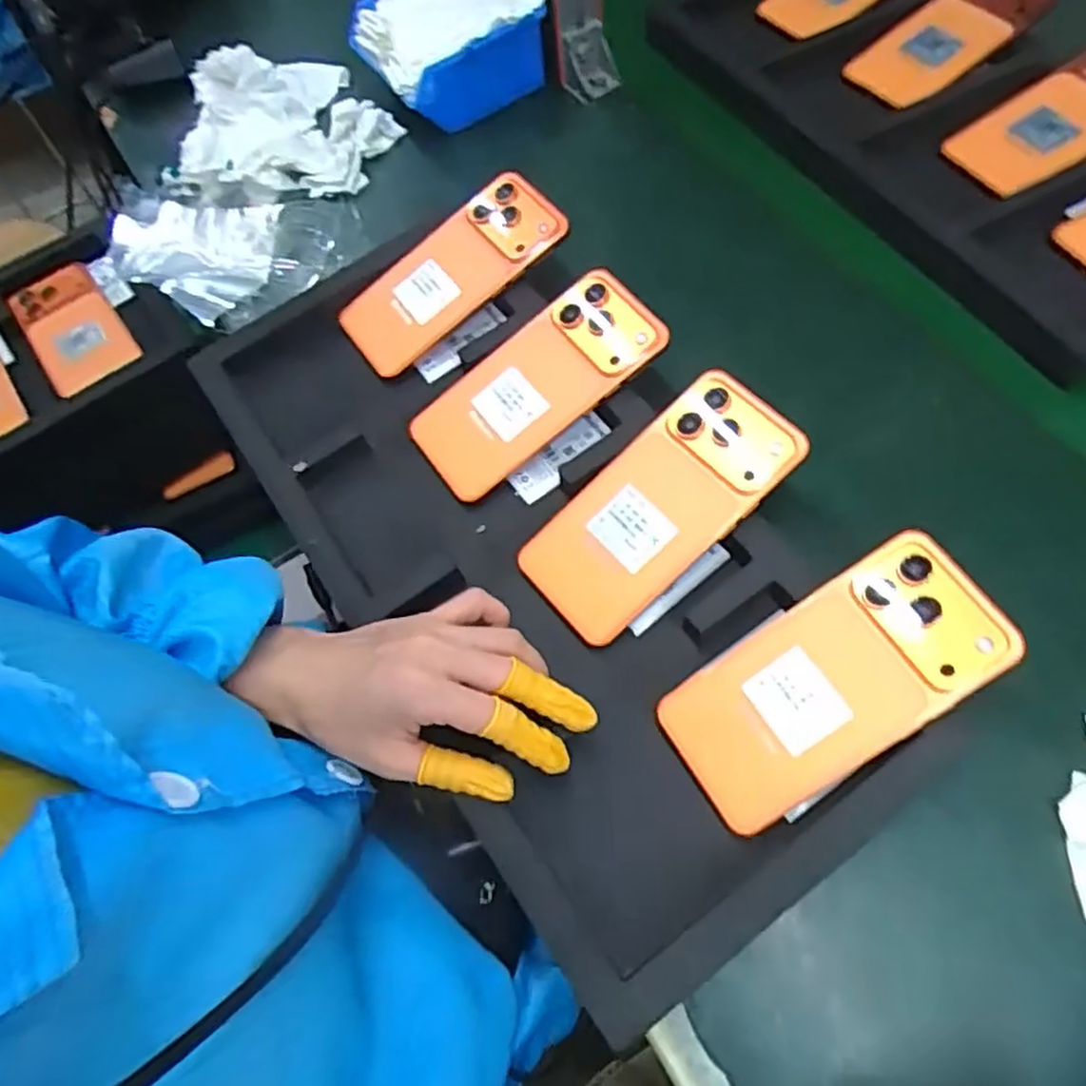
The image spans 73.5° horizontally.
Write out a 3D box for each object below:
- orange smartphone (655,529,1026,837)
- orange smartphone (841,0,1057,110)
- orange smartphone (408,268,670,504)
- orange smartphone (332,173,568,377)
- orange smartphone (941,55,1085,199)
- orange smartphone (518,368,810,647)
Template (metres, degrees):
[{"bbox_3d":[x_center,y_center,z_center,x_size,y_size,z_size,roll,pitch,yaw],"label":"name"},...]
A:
[{"bbox_3d":[0.142,0.068,0.359,0.163,0.006,0.078,-35,66,5],"label":"orange smartphone"},{"bbox_3d":[0.334,-0.414,0.590,0.174,0.017,0.076,-33,66,4],"label":"orange smartphone"},{"bbox_3d":[-0.005,-0.102,0.465,0.168,0.008,0.075,-37,72,4],"label":"orange smartphone"},{"bbox_3d":[-0.065,-0.188,0.509,0.164,0.014,0.073,-38,67,4],"label":"orange smartphone"},{"bbox_3d":[0.388,-0.316,0.538,0.170,0.009,0.078,-30,69,1],"label":"orange smartphone"},{"bbox_3d":[0.066,-0.021,0.416,0.163,0.007,0.075,-43,68,3],"label":"orange smartphone"}]

